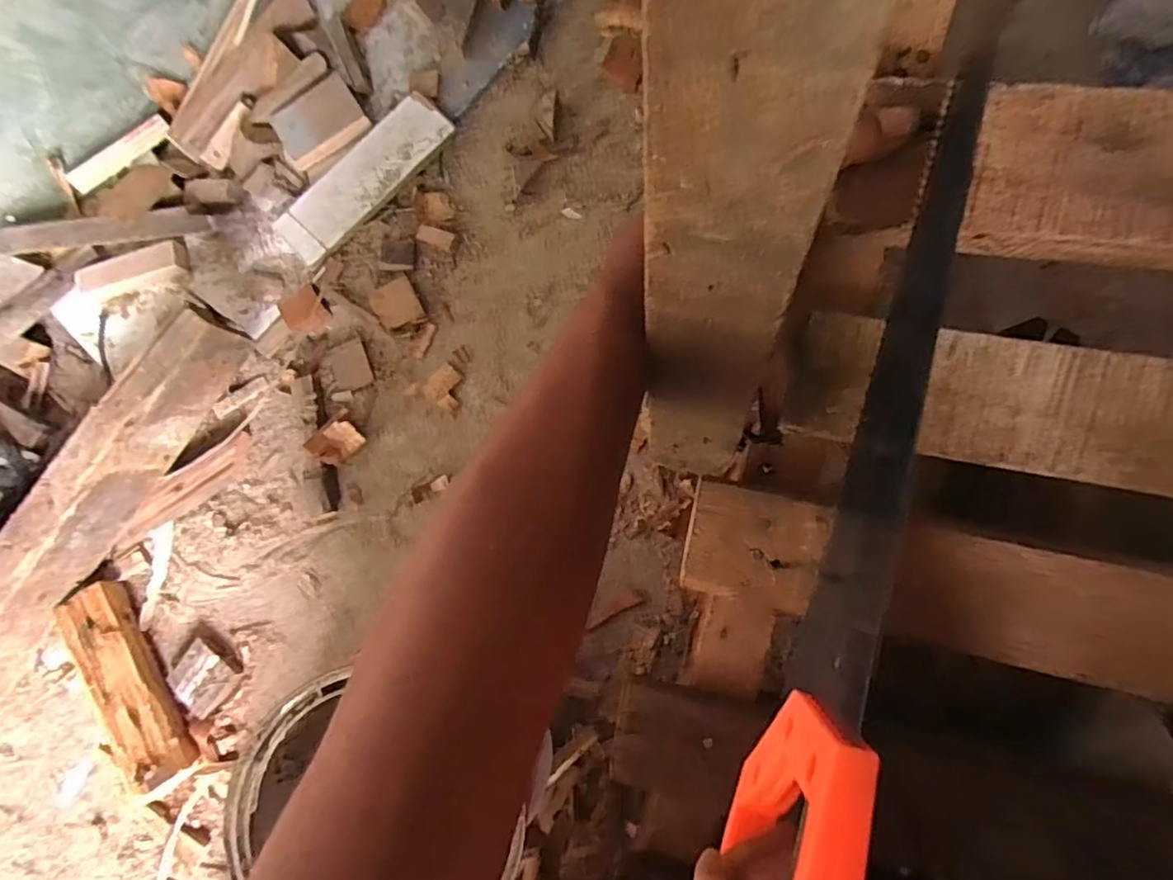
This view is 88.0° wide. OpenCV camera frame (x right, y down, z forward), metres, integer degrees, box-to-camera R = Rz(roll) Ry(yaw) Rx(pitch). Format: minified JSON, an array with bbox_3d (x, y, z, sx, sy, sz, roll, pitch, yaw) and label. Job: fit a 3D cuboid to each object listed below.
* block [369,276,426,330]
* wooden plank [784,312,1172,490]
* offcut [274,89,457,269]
[{"bbox_3d":[-0.167,-0.120,0.536,0.039,0.010,0.044,-30,78,2],"label":"block"},{"bbox_3d":[0.312,0.004,0.257,0.430,0.013,0.057,11,98,12],"label":"wooden plank"},{"bbox_3d":[-0.204,-0.238,0.552,0.065,0.014,0.180,42,88,12],"label":"offcut"}]

